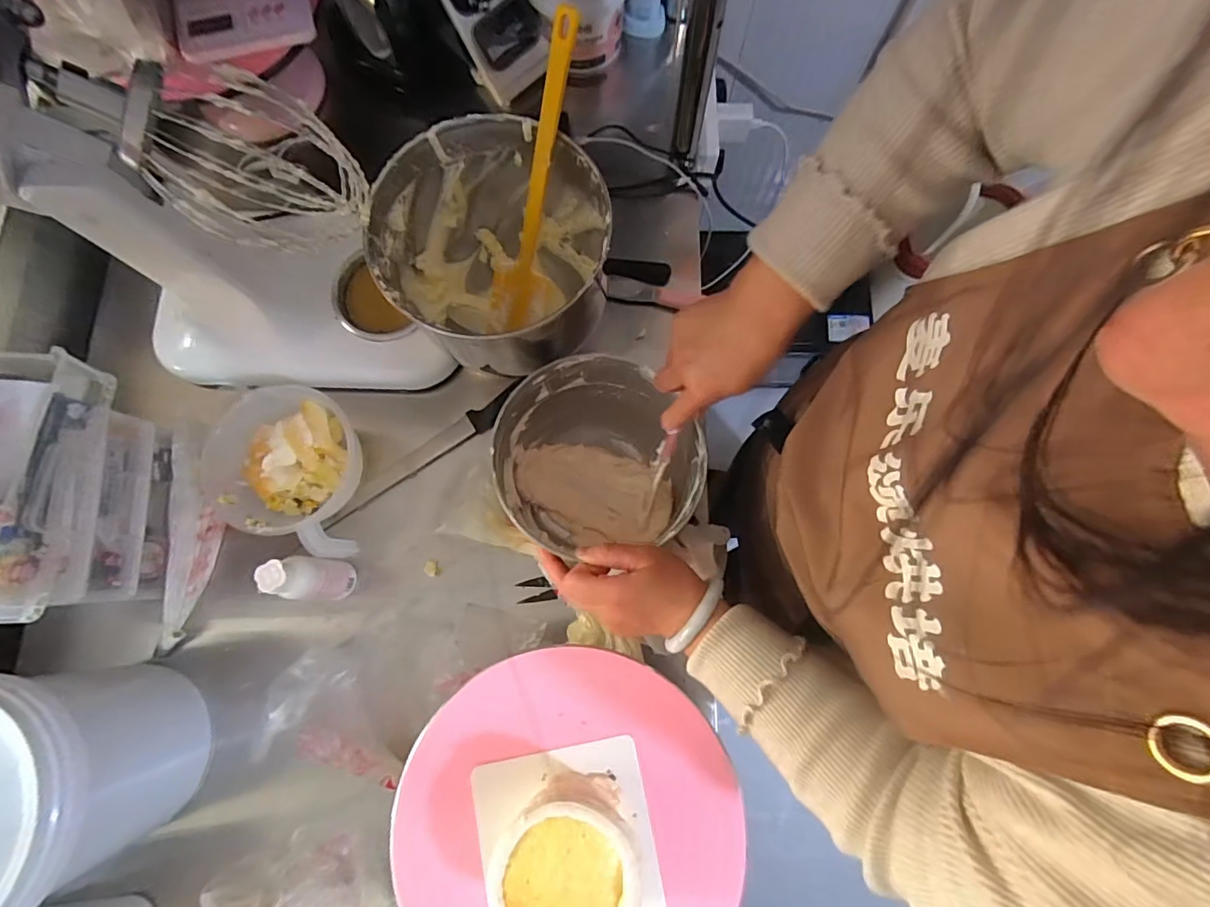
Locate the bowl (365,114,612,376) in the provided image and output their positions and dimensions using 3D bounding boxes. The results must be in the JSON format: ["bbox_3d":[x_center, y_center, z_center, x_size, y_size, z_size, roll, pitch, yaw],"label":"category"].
[{"bbox_3d":[-0.118,-0.206,0.568,0.186,0.169,0.222,44,82,9],"label":"bowl"}]

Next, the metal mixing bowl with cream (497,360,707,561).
[{"bbox_3d":[-0.008,0.006,0.569,0.194,0.146,0.174,-11,77,-2],"label":"metal mixing bowl with cream"}]

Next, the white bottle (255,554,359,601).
[{"bbox_3d":[-0.305,0.129,0.549,0.040,0.114,0.043,0,77,1],"label":"white bottle"}]

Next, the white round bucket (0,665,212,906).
[{"bbox_3d":[-0.512,0.298,0.482,0.173,0.189,0.188,-33,79,-6],"label":"white round bucket"}]

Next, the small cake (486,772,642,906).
[{"bbox_3d":[-0.027,0.308,0.404,0.101,0.070,0.102,0,77,1],"label":"small cake"}]

